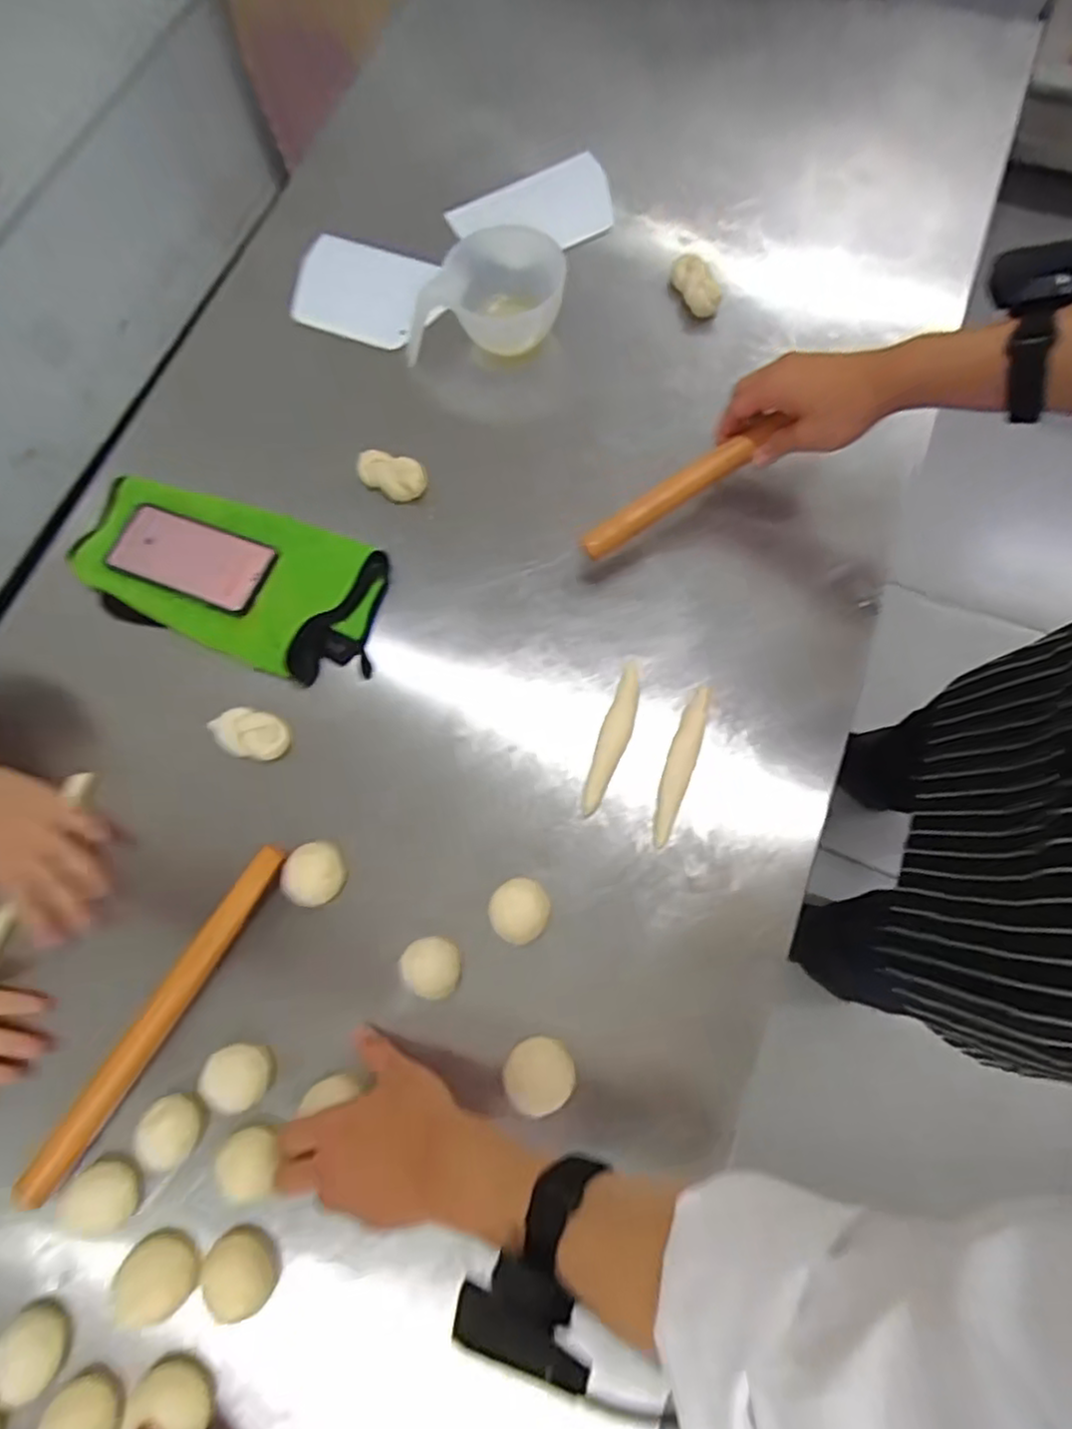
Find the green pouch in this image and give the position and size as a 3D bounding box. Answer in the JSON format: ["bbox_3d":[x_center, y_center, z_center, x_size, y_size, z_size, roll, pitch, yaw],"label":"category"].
[{"bbox_3d":[-0.291,-0.134,0.667,0.289,0.027,0.146,19,74,11],"label":"green pouch"}]

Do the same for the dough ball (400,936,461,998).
[{"bbox_3d":[-0.083,0.199,0.553,0.046,0.030,0.042,-1,71,4],"label":"dough ball"}]

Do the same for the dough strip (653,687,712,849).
[{"bbox_3d":[0.125,0.042,0.601,0.023,0.012,0.145,19,74,11],"label":"dough strip"}]

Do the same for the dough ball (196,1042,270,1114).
[{"bbox_3d":[-0.229,0.279,0.541,0.043,0.042,0.046,-1,71,4],"label":"dough ball"}]

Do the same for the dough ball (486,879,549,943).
[{"bbox_3d":[-0.014,0.158,0.566,0.047,0.025,0.049,-1,71,4],"label":"dough ball"}]

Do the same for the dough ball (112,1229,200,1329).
[{"bbox_3d":[-0.273,0.403,0.499,0.042,0.032,0.050,-39,72,-8],"label":"dough ball"}]

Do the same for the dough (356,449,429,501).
[{"bbox_3d":[-0.142,-0.238,0.688,0.070,0.023,0.038,21,74,11],"label":"dough"}]

